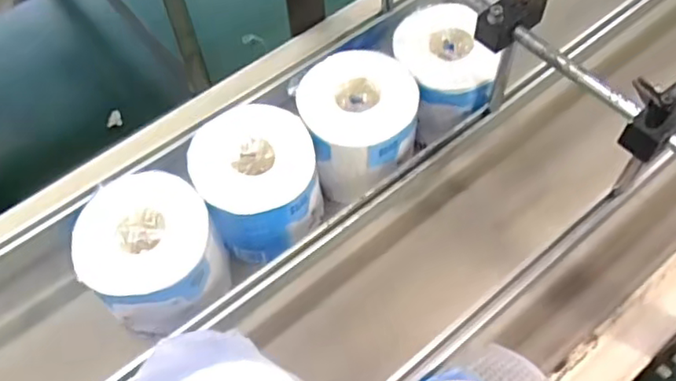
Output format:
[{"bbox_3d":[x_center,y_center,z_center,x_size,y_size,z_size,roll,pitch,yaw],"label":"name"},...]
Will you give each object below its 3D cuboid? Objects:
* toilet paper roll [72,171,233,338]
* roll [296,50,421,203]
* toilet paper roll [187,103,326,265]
[{"bbox_3d":[-0.159,0.062,0.555,0.108,0.113,0.113,-1,57,1],"label":"toilet paper roll"},{"bbox_3d":[0.022,-0.059,0.606,0.106,0.088,0.112,-1,57,1],"label":"roll"},{"bbox_3d":[-0.073,-0.004,0.588,0.105,0.093,0.115,-1,57,1],"label":"toilet paper roll"}]

